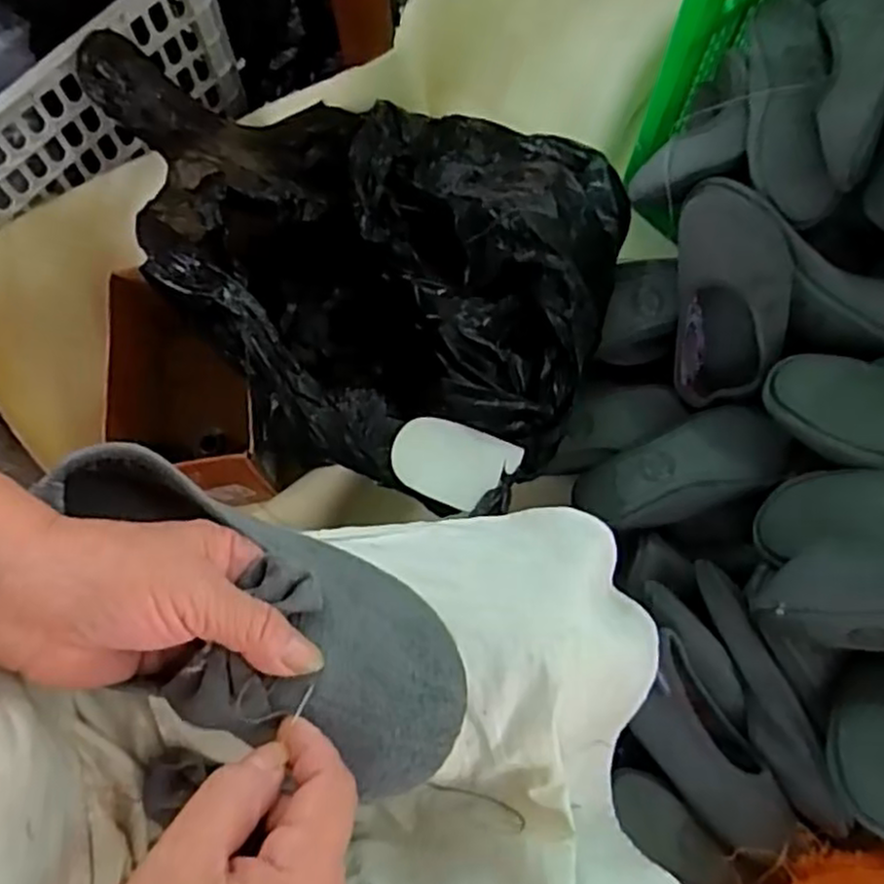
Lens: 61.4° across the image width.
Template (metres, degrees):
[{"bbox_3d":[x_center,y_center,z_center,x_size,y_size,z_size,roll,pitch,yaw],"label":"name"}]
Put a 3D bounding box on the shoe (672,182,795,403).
[{"bbox_3d":[0.281,-0.141,0.731,0.089,0.213,0.097,-11,38,-3],"label":"shoe"}]

